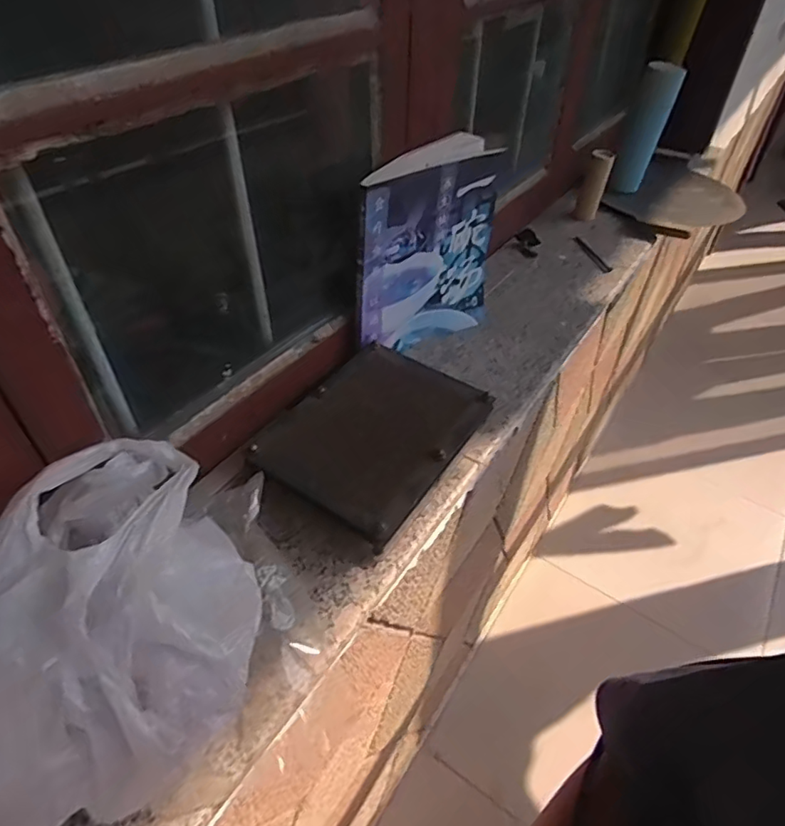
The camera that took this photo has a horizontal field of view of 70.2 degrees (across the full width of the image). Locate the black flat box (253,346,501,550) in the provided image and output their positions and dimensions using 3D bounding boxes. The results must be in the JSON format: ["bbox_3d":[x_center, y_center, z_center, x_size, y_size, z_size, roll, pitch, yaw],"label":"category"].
[{"bbox_3d":[-0.012,0.011,0.510,0.145,0.020,0.196,32,54,17],"label":"black flat box"}]

